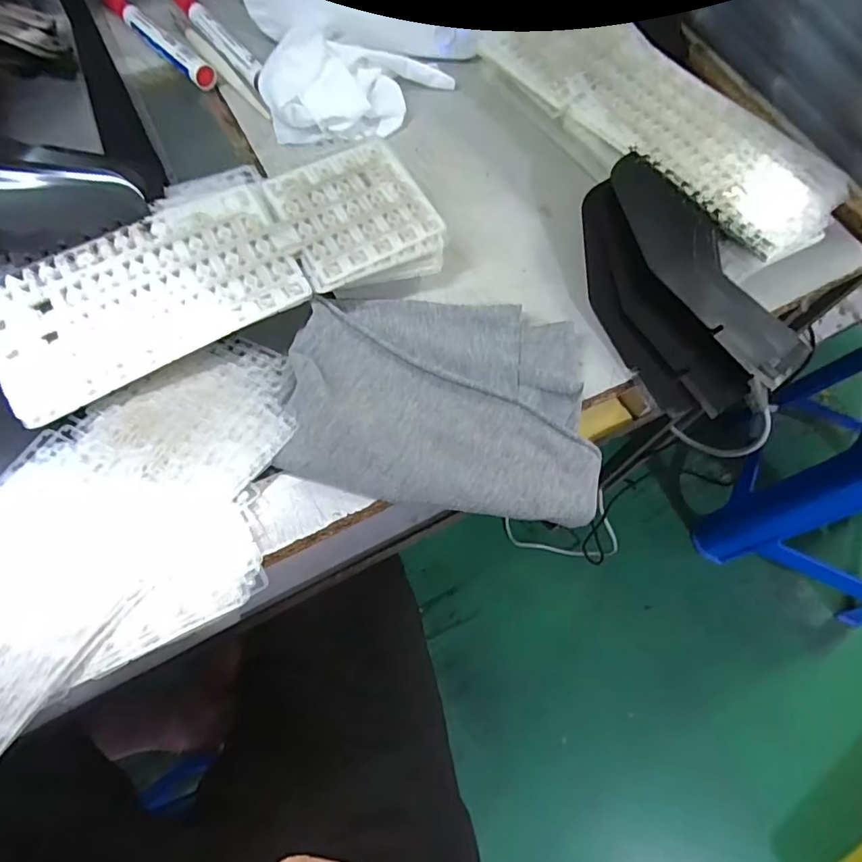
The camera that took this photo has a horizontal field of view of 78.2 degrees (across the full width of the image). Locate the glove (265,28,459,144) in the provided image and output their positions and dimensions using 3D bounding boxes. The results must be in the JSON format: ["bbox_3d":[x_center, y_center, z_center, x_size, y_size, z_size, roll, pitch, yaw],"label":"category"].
[{"bbox_3d":[-0.059,-0.244,0.374,0.123,0.033,0.089,15,66,4],"label":"glove"}]

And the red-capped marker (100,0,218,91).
[{"bbox_3d":[-0.215,-0.304,0.407,0.020,0.016,0.140,-41,74,-19],"label":"red-capped marker"}]

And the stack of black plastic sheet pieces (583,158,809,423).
[{"bbox_3d":[0.135,-0.083,0.309,0.069,0.041,0.151,-23,69,-13],"label":"stack of black plastic sheet pieces"}]

